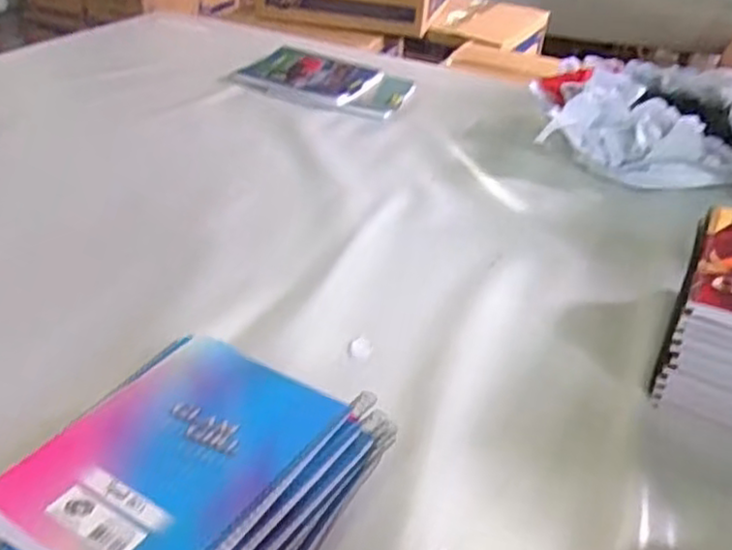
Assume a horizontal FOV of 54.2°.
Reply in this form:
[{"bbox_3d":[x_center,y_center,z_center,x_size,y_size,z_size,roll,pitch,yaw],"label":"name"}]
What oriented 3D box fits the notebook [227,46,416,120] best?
[{"bbox_3d":[-0.078,-0.340,1.248,0.307,0.019,0.160,19,47,21],"label":"notebook"}]

